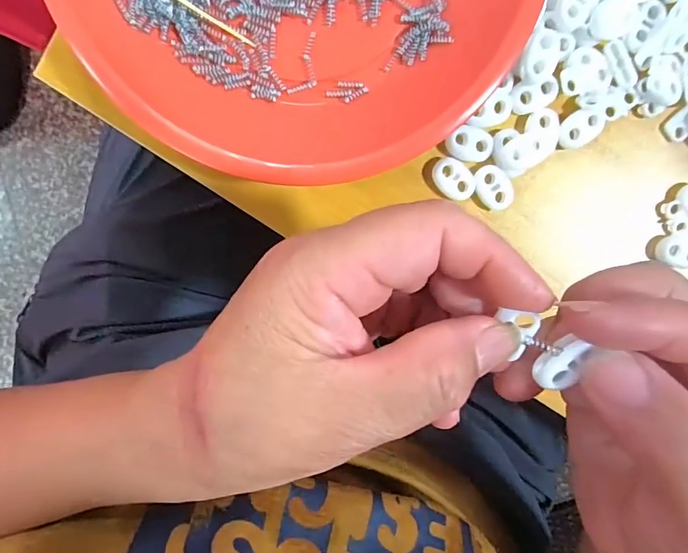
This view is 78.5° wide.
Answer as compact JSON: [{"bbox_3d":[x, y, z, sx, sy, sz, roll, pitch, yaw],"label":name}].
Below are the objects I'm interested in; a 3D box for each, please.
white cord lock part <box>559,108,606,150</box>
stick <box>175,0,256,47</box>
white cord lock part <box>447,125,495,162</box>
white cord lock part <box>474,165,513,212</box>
[{"bbox_3d":[0.112,-0.069,0.196,0.022,0.004,0.015,-36,101,3],"label":"white cord lock part"},{"bbox_3d":[-0.065,-0.113,0.175,0.059,0.004,0.004,24,98,-19],"label":"stick"},{"bbox_3d":[0.058,-0.061,0.193,0.022,0.004,0.015,12,99,-6],"label":"white cord lock part"},{"bbox_3d":[0.071,-0.042,0.199,0.015,0.004,0.022,-35,101,2],"label":"white cord lock part"}]

